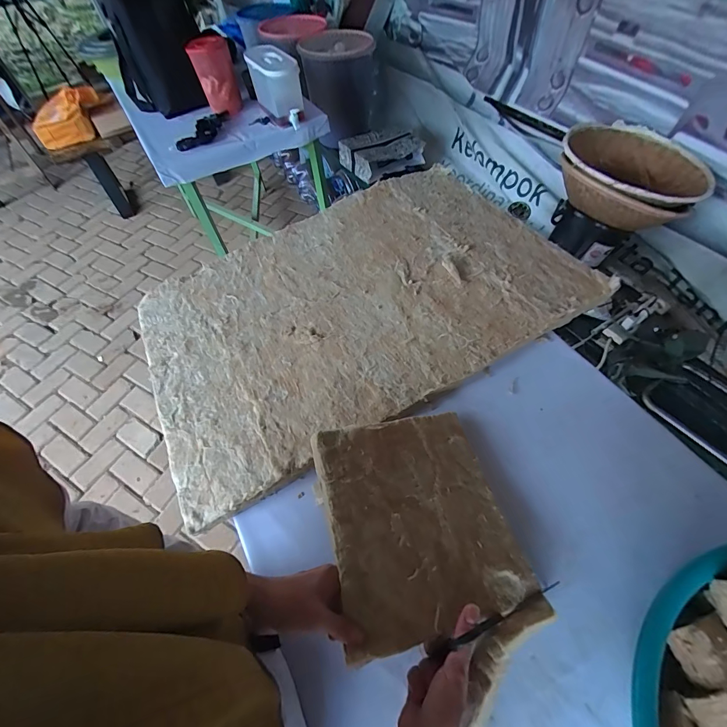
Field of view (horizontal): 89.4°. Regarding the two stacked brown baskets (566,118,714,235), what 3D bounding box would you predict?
[{"bbox_3d":[0.813,-0.581,1.136,0.411,0.146,0.408,32,63,23],"label":"two stacked brown baskets"}]

